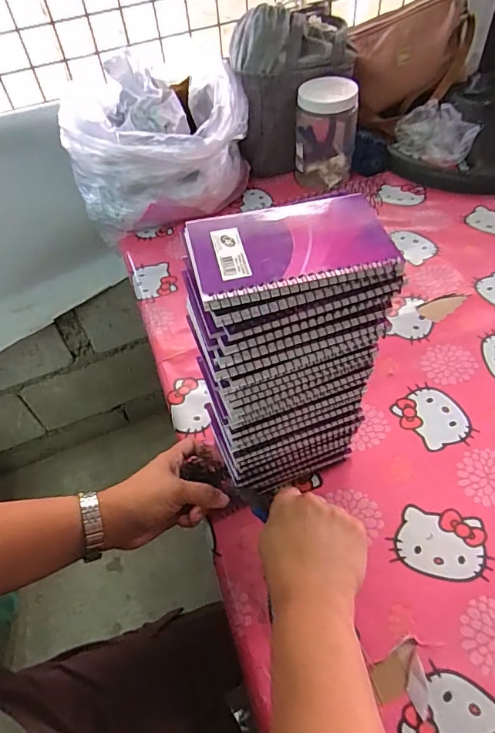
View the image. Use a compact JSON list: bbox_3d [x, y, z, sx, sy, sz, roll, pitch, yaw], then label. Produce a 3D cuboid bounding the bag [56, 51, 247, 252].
[{"bbox_3d":[-0.155,-0.387,0.808,0.303,0.190,0.267,-15,52,-5],"label":"bag"}]

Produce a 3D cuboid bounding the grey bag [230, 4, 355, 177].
[{"bbox_3d":[0.079,-0.482,0.814,0.209,0.225,0.104,-20,53,-10],"label":"grey bag"}]

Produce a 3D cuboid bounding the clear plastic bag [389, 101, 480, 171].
[{"bbox_3d":[0.346,-0.420,0.851,0.066,0.084,0.156,-27,54,-15],"label":"clear plastic bag"}]

